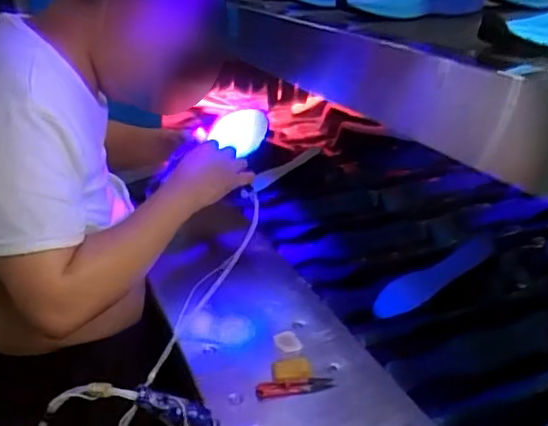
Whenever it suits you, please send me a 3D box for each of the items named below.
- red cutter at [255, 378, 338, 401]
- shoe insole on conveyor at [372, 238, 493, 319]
[{"bbox_3d":[0.028,0.227,0.772,0.101,0.015,0.025,-1,25,-2],"label":"red cutter"},{"bbox_3d":[0.273,0.108,1.020,0.232,0.016,0.072,-29,30,-5],"label":"shoe insole on conveyor"}]

